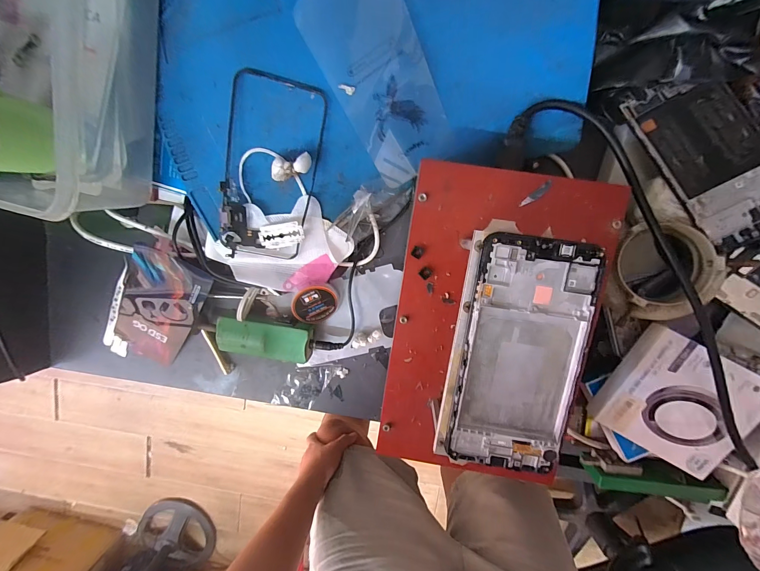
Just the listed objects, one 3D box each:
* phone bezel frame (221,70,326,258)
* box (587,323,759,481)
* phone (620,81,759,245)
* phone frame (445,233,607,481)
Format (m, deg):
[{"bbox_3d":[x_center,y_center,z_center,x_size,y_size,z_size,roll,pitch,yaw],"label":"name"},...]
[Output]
[{"bbox_3d":[-0.095,-0.097,0.280,0.075,0.011,0.150,12,111,-14],"label":"phone bezel frame"},{"bbox_3d":[0.270,0.105,0.287,0.103,0.027,0.104,28,100,0],"label":"box"},{"bbox_3d":[0.269,-0.106,0.259,0.069,0.005,0.135,-27,81,12],"label":"phone"},{"bbox_3d":[0.091,0.049,0.209,0.072,0.005,0.155,8,99,3],"label":"phone frame"}]

